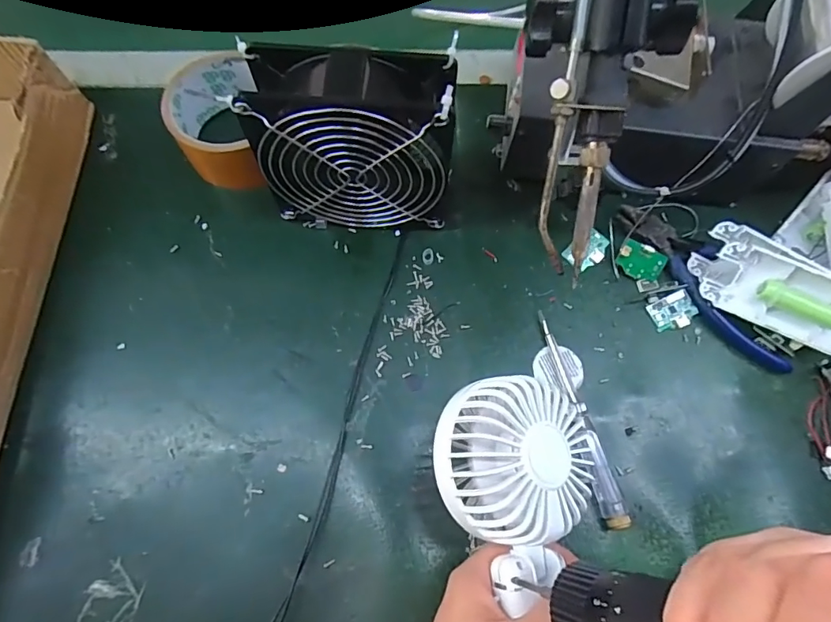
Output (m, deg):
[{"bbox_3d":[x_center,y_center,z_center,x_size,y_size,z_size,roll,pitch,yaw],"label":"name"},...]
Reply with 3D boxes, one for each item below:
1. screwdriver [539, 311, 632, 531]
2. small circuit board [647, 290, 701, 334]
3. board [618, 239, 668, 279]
[{"bbox_3d":[0.107,0.065,0.308,0.016,0.011,0.138,-12,72,-5],"label":"screwdriver"},{"bbox_3d":[0.180,0.001,0.334,0.029,0.008,0.024,-22,73,-8],"label":"small circuit board"},{"bbox_3d":[0.160,-0.035,0.340,0.032,0.007,0.024,27,103,3],"label":"board"}]

